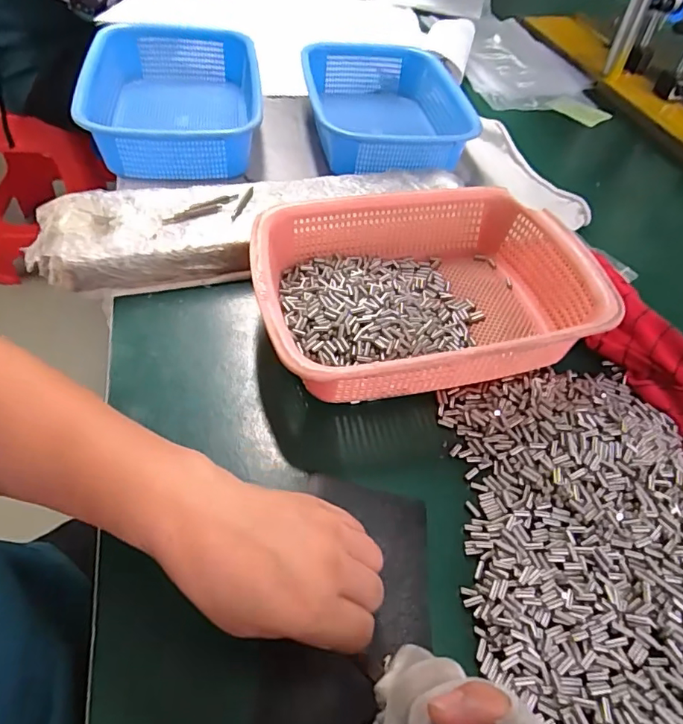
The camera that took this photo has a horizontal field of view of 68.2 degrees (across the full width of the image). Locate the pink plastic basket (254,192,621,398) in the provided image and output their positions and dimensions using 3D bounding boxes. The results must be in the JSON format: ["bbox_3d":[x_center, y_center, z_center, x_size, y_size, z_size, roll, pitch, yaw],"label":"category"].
[{"bbox_3d":[0.071,-0.064,0.464,0.287,0.078,0.213,-9,52,-13],"label":"pink plastic basket"}]

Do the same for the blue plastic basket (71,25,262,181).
[{"bbox_3d":[-0.211,-0.330,0.658,0.199,0.097,0.276,-2,51,-8],"label":"blue plastic basket"}]

